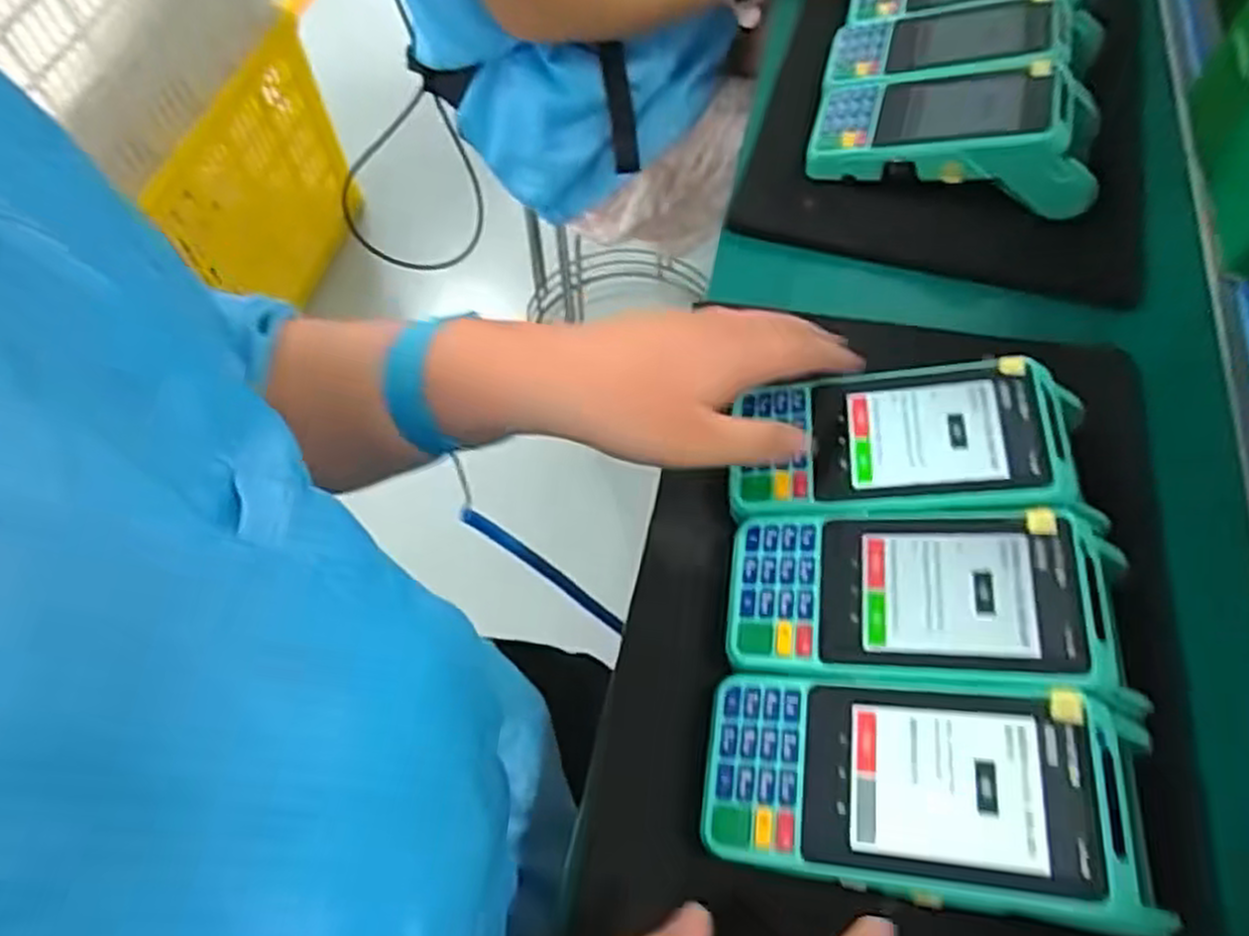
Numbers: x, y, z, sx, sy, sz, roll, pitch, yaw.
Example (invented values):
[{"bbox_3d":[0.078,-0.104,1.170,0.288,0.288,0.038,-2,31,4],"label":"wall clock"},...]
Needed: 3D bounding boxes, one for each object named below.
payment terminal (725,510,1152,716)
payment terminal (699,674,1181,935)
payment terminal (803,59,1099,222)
[{"bbox_3d":[0.128,0.059,0.342,0.161,0.059,0.076,7,61,6],"label":"payment terminal"},{"bbox_3d":[0.114,0.122,0.298,0.162,0.048,0.076,7,61,6],"label":"payment terminal"},{"bbox_3d":[0.204,-0.208,0.490,0.168,0.060,0.085,11,62,8],"label":"payment terminal"}]

